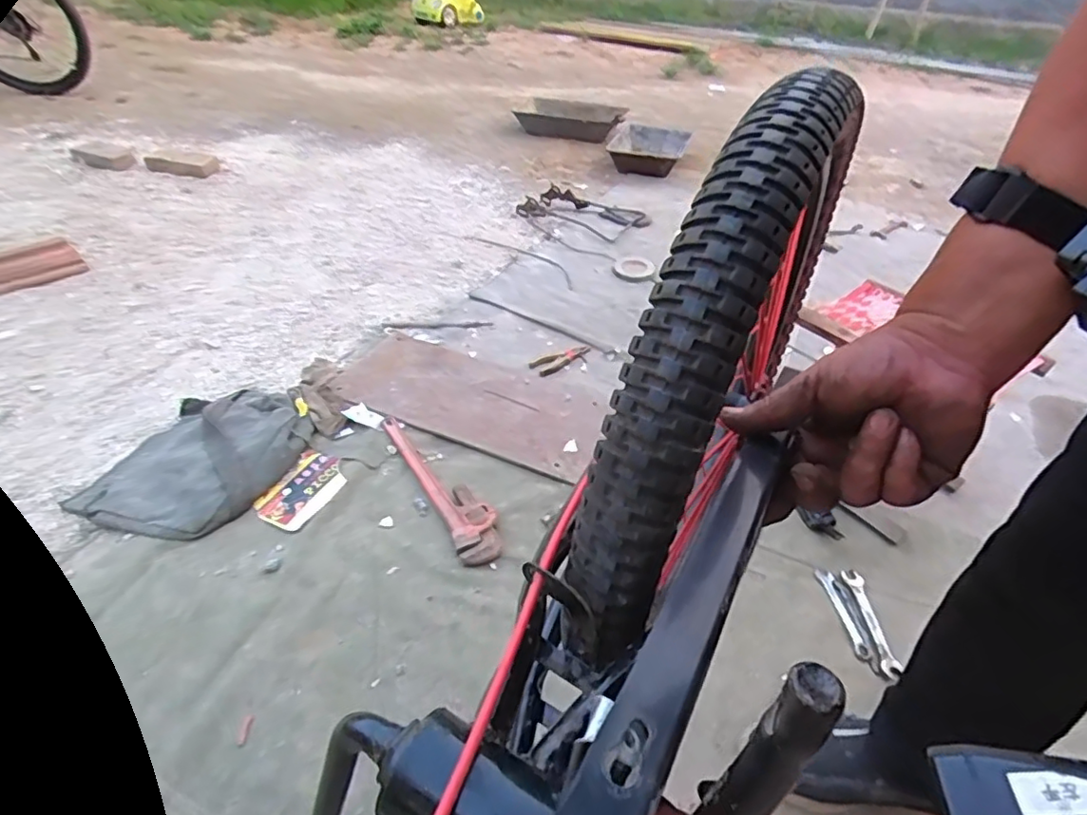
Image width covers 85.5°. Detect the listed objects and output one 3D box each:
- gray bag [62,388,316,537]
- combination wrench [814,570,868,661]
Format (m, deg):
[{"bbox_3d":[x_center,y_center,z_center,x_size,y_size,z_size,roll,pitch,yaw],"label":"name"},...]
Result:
[{"bbox_3d":[-0.621,0.077,1.096,0.340,0.057,0.380,10,40,12],"label":"gray bag"},{"bbox_3d":[0.462,0.319,0.907,0.028,0.015,0.154,-2,39,-6],"label":"combination wrench"}]

